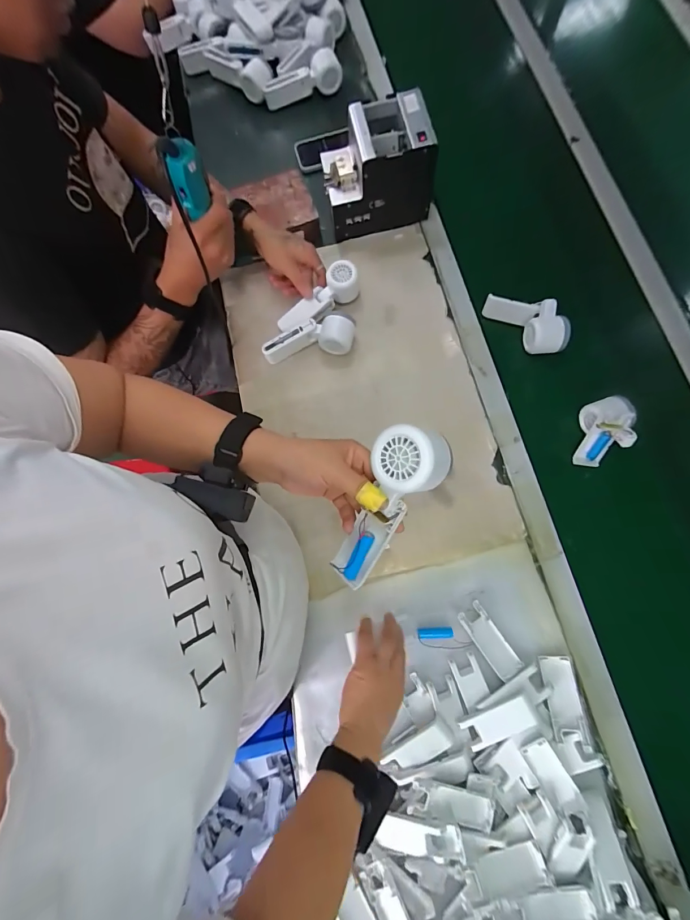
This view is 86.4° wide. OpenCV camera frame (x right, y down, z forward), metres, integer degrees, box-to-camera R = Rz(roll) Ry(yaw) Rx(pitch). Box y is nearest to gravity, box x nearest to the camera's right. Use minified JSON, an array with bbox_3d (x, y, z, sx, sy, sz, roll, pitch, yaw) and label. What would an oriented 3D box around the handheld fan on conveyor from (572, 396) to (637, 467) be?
[{"bbox_3d":[0.400,-0.046,0.561,0.056,0.083,0.095,4,76,3],"label":"handheld fan on conveyor"}]

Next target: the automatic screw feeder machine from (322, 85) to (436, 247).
[{"bbox_3d":[0.054,-0.517,0.661,0.181,0.156,0.122,-12,76,-1],"label":"automatic screw feeder machine"}]

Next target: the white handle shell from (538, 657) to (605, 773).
[{"bbox_3d":[0.295,0.334,0.487,0.045,0.016,0.127,-1,62,2],"label":"white handle shell"}]

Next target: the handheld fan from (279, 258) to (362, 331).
[{"bbox_3d":[-0.049,-0.287,0.662,0.166,0.049,0.062,-36,78,-7],"label":"handheld fan"}]

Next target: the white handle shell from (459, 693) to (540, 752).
[{"bbox_3d":[0.207,0.352,0.494,0.095,0.019,0.040,-27,75,8],"label":"white handle shell"}]

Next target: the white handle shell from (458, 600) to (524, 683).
[{"bbox_3d":[0.210,0.261,0.529,0.040,0.012,0.102,-33,77,-6],"label":"white handle shell"}]

